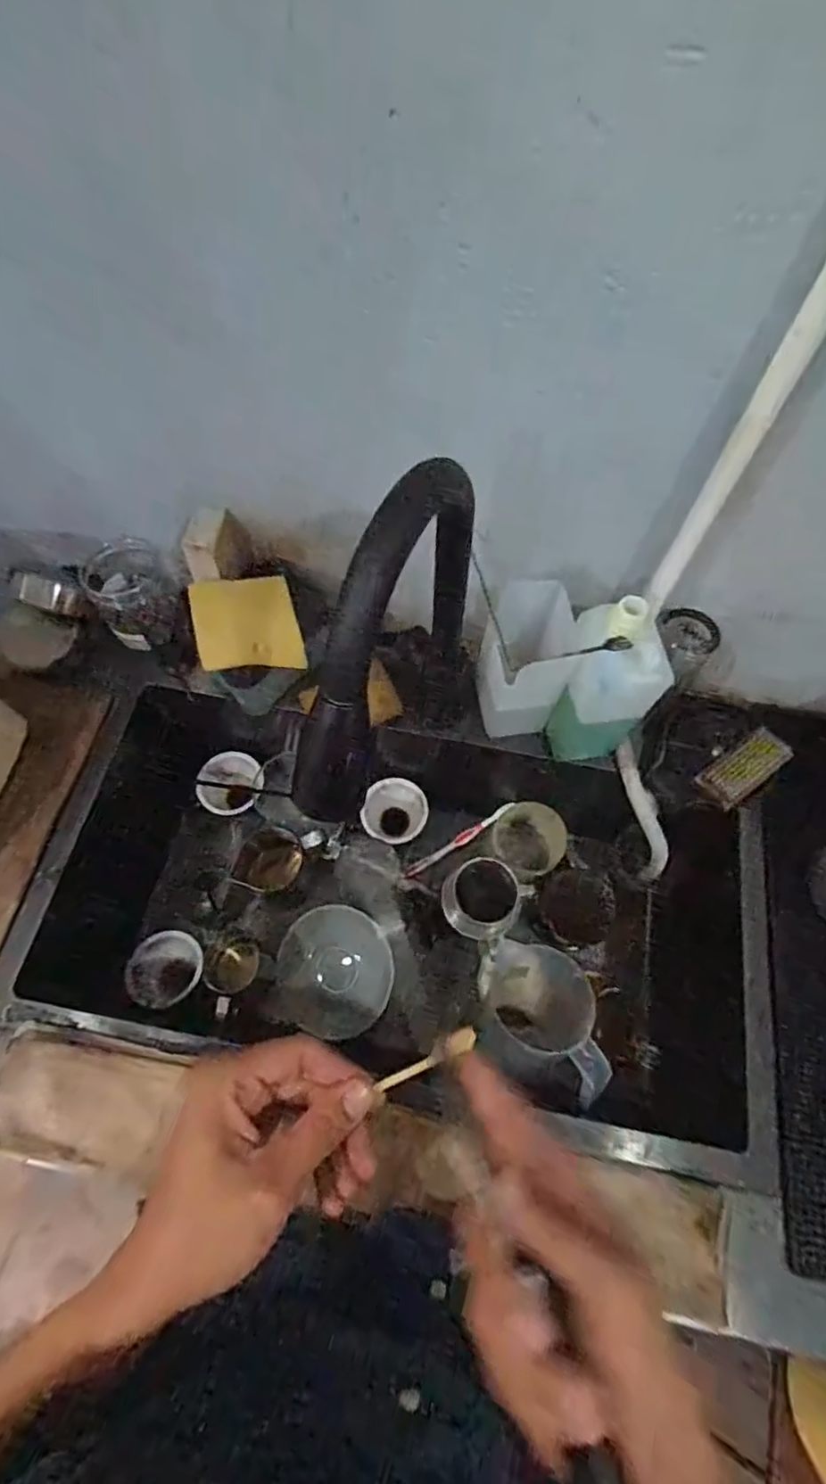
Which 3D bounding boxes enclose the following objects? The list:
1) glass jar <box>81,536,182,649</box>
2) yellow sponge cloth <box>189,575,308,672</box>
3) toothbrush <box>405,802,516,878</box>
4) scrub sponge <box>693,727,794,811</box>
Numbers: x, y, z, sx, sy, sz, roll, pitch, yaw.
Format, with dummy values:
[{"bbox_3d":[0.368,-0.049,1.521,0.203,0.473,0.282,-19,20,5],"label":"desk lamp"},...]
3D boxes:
[{"bbox_3d":[-0.314,-0.165,0.698,0.089,0.095,0.090,1,66,-2],"label":"glass jar"},{"bbox_3d":[-0.167,-0.118,0.612,0.096,0.022,0.103,-13,67,-8],"label":"yellow sponge cloth"},{"bbox_3d":[0.062,0.131,0.810,0.171,0.026,0.014,-35,70,4],"label":"toothbrush"},{"bbox_3d":[0.354,0.026,0.644,0.102,0.023,0.045,-33,71,-15],"label":"scrub sponge"}]

